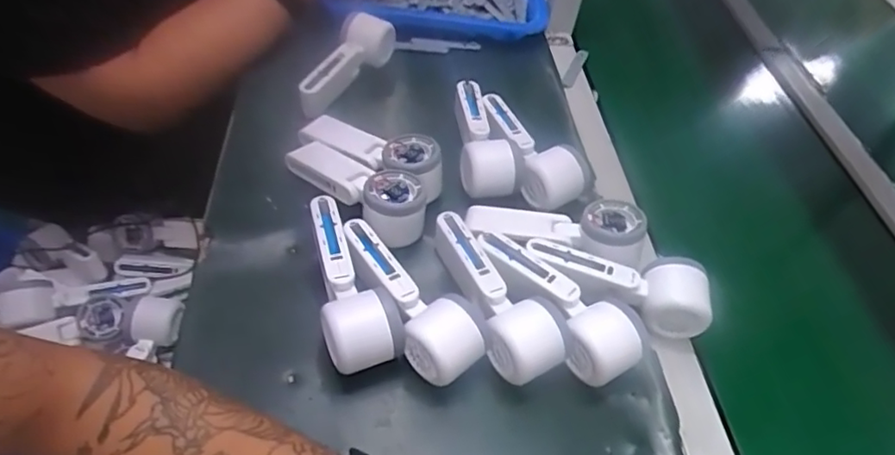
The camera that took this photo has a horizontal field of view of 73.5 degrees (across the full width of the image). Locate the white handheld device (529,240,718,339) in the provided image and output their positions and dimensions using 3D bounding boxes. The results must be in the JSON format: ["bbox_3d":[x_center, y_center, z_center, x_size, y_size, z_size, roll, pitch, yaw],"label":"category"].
[{"bbox_3d":[0.149,0.049,0.532,0.160,0.044,0.058,14,48,2],"label":"white handheld device"}]

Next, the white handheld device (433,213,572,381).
[{"bbox_3d":[0.045,0.058,0.526,0.062,0.062,0.161,-12,52,-19],"label":"white handheld device"}]

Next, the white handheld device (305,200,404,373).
[{"bbox_3d":[-0.086,0.046,0.512,0.057,0.045,0.155,-12,52,-19],"label":"white handheld device"}]

